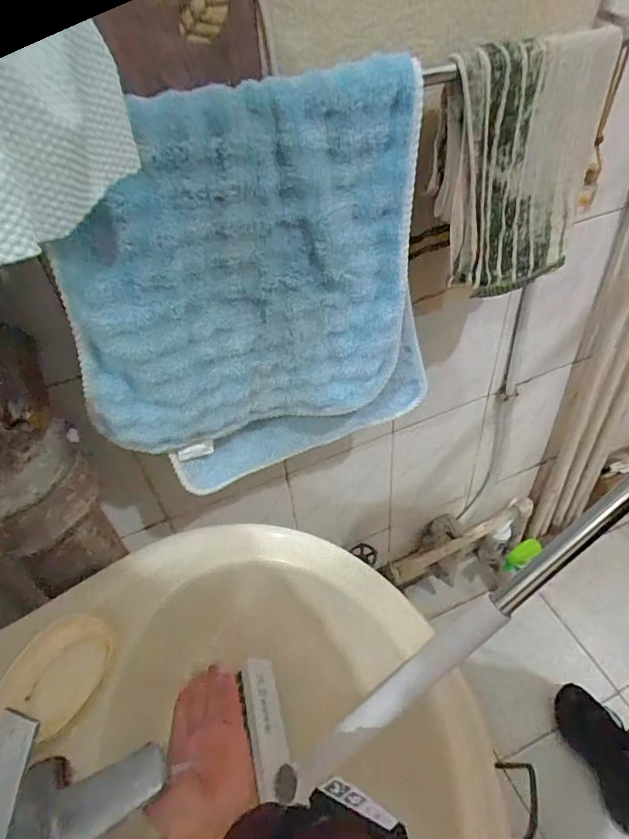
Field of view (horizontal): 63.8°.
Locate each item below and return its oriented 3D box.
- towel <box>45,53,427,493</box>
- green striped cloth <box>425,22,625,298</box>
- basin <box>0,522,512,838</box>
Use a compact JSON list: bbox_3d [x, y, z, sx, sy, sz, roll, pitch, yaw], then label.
[{"bbox_3d":[-0.045,-0.090,0.497,0.353,0.392,0.048,-21,46,-14],"label":"towel"},{"bbox_3d":[0.194,-0.238,0.502,0.184,0.221,0.042,-21,46,-14],"label":"green striped cloth"},{"bbox_3d":[-0.059,0.319,0.461,0.416,0.142,0.460,-19,46,-12],"label":"basin"}]

